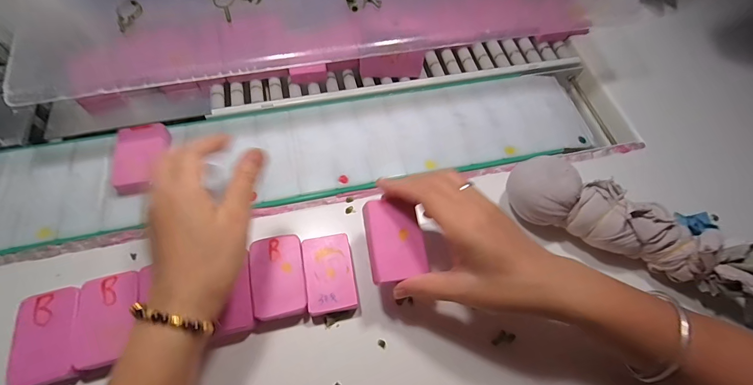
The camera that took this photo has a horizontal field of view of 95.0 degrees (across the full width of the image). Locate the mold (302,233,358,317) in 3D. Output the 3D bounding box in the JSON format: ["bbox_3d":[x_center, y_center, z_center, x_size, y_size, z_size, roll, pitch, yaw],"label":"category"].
[{"bbox_3d":[-0.043,0.076,0.318,0.043,0.018,0.069,-9,64,-7],"label":"mold"}]

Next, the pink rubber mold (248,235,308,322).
[{"bbox_3d":[-0.088,0.078,0.313,0.045,0.022,0.071,-10,64,-8],"label":"pink rubber mold"}]

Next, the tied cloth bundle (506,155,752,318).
[{"bbox_3d":[0.240,0.030,0.330,0.227,0.064,0.070,24,65,10],"label":"tied cloth bundle"}]

